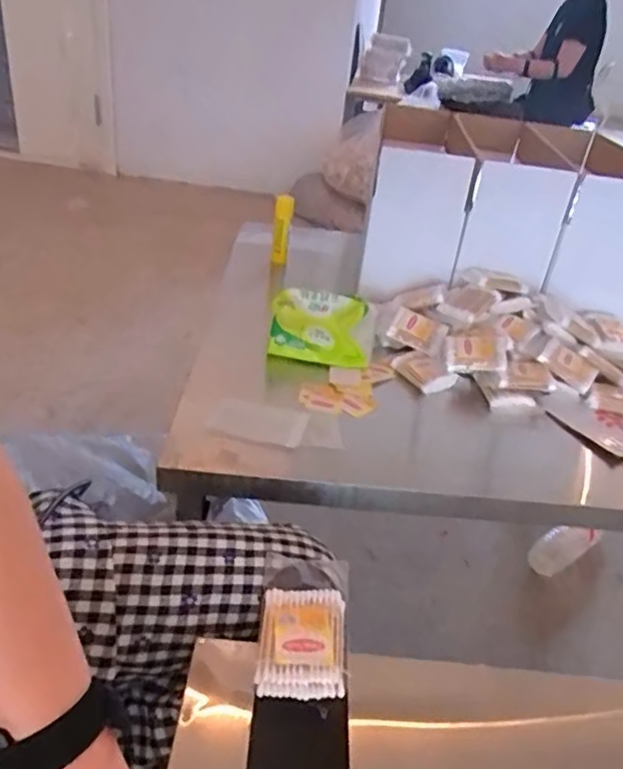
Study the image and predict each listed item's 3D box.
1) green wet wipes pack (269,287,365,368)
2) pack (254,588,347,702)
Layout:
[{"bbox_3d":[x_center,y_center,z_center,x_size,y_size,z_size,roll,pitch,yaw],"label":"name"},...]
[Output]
[{"bbox_3d":[0.013,-0.075,0.810,0.129,0.029,0.102,9,70,-4],"label":"green wet wipes pack"},{"bbox_3d":[-0.006,0.176,0.426,0.059,0.009,0.079,6,32,-2],"label":"pack"}]

